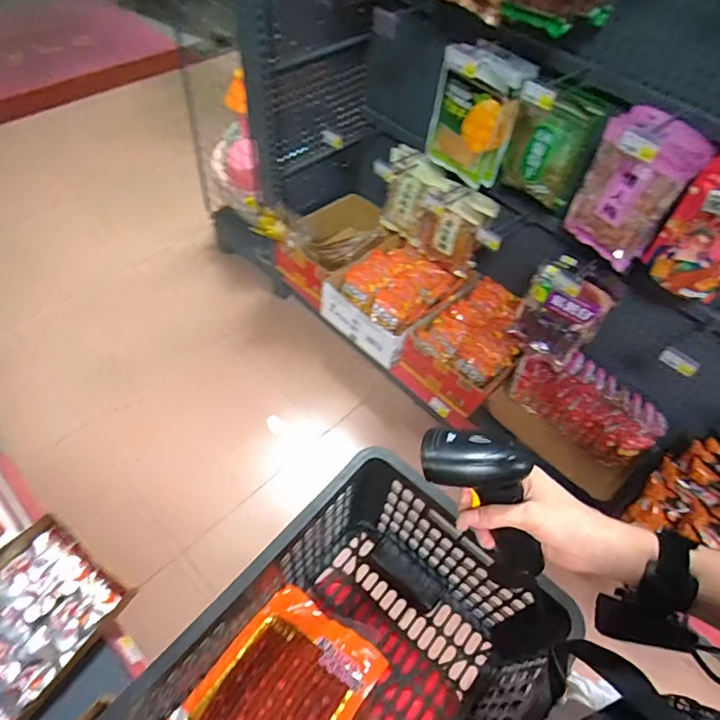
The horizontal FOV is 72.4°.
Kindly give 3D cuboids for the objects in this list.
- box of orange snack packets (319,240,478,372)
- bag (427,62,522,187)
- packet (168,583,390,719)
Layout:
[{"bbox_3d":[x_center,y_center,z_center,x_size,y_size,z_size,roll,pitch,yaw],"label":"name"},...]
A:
[{"bbox_3d":[0.103,-0.196,1.485,0.301,0.147,0.353,39,60,21],"label":"box of orange snack packets"},{"bbox_3d":[0.240,-0.506,1.097,0.189,0.220,0.053,34,59,18],"label":"bag"},{"bbox_3d":[-0.127,0.436,0.605,0.186,0.026,0.286,21,48,36],"label":"packet"}]

